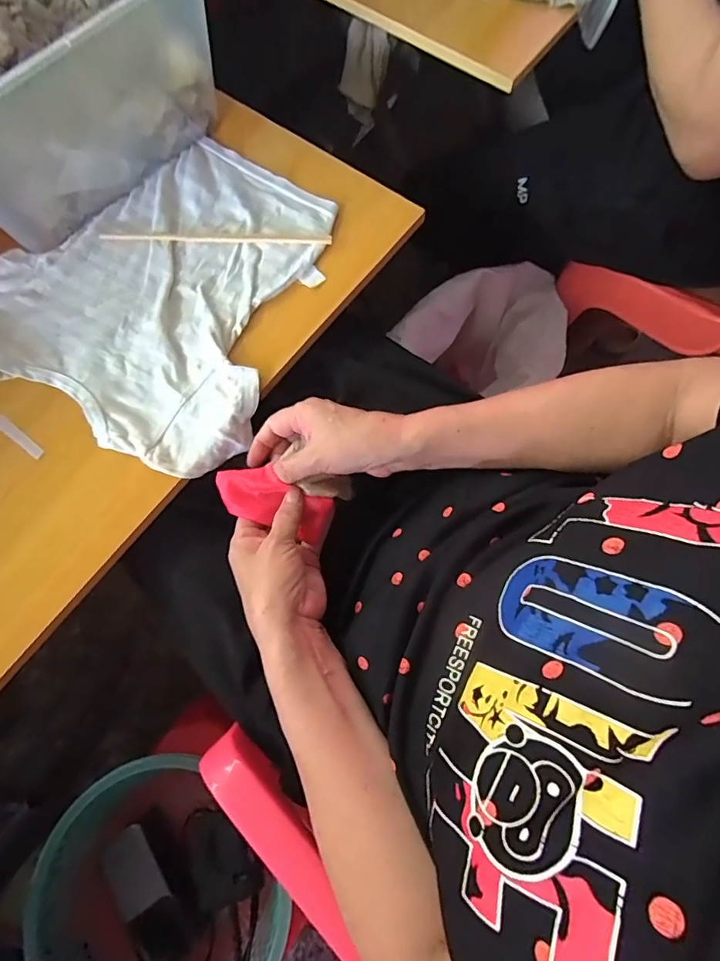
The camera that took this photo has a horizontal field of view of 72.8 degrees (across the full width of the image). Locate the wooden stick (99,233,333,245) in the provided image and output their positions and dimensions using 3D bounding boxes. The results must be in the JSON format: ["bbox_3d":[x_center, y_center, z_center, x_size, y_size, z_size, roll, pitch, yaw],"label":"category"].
[{"bbox_3d":[-0.141,-0.237,0.479,0.226,0.006,0.009,3,74,2],"label":"wooden stick"}]

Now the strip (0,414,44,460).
[{"bbox_3d":[-0.303,-0.039,0.433,0.057,0.004,0.010,36,78,11],"label":"strip"}]

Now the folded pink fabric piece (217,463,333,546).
[{"bbox_3d":[-0.072,0.016,0.408,0.094,0.017,0.043,22,75,-7],"label":"folded pink fabric piece"}]

